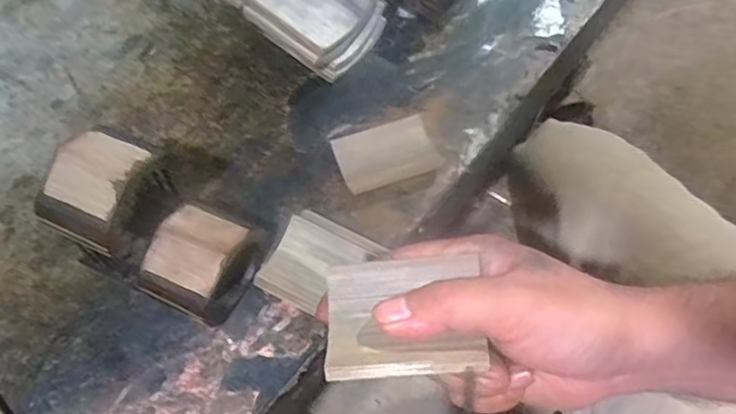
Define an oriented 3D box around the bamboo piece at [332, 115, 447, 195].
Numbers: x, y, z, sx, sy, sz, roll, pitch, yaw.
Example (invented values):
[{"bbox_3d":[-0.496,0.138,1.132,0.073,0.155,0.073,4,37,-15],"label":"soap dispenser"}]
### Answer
[{"bbox_3d":[0.014,-0.040,0.464,0.074,0.008,0.050,-19,65,-10],"label":"bamboo piece"}]

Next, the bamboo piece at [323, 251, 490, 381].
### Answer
[{"bbox_3d":[0.016,0.051,0.279,0.068,0.013,0.054,-1,63,-1],"label":"bamboo piece"}]

